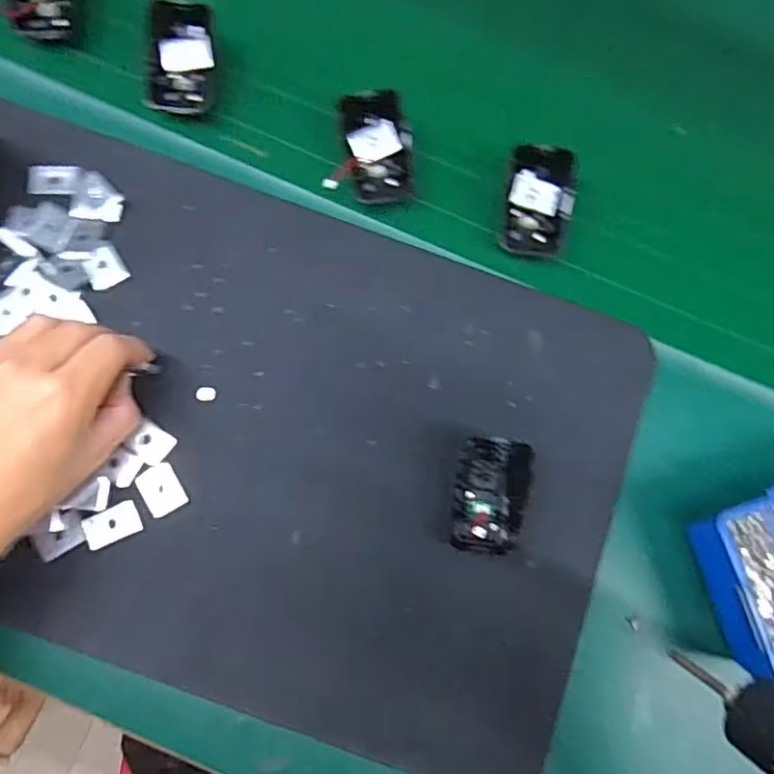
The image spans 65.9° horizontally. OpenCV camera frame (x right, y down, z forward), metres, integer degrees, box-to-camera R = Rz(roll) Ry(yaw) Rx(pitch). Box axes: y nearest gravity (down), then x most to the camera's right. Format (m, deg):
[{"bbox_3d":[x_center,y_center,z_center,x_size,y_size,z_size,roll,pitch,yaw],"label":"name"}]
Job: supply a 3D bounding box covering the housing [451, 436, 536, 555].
[{"bbox_3d":[0.066,0.066,0.354,0.049,0.037,0.070,6,80,-3],"label":"housing"}]

